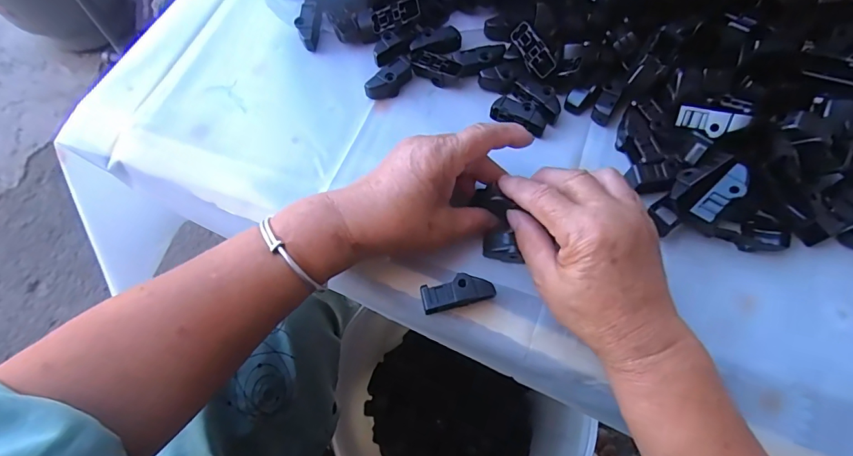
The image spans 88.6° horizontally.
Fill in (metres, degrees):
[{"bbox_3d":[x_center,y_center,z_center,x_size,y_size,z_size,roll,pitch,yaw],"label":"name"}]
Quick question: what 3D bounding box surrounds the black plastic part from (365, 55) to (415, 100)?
[{"bbox_3d":[-0.031,-0.127,0.376,0.017,0.020,0.045,40,72,16],"label":"black plastic part"}]

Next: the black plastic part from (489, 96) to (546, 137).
[{"bbox_3d":[0.076,-0.090,0.359,0.045,0.015,0.020,25,69,11],"label":"black plastic part"}]

